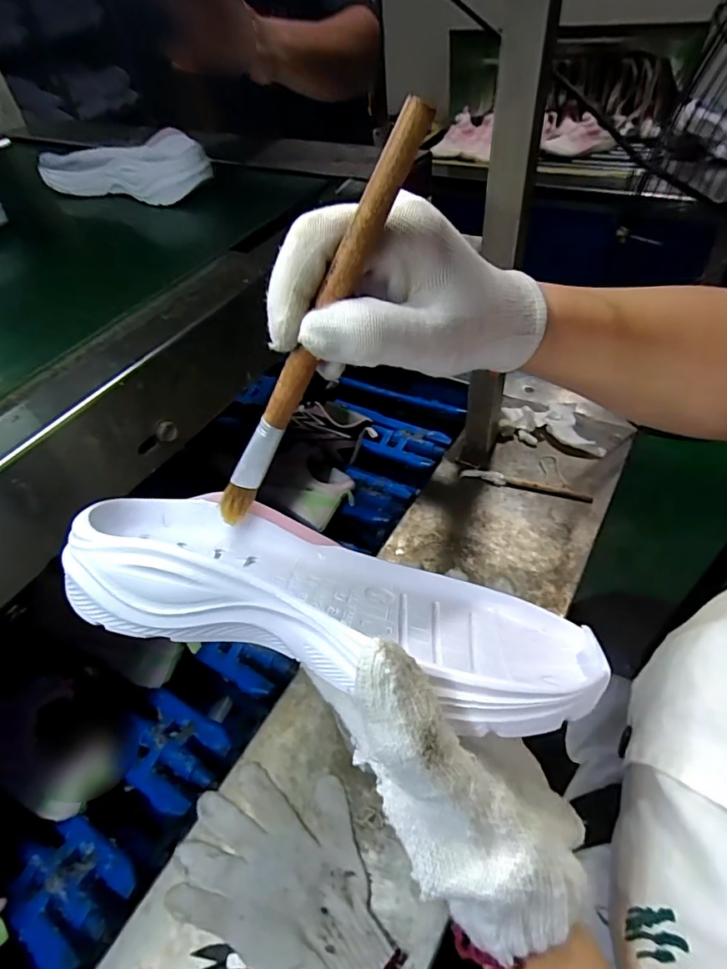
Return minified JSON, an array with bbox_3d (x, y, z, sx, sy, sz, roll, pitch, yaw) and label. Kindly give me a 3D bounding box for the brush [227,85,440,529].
[{"bbox_3d":[-0.025,-0.050,0.208,0.012,0.189,0.006,9,41,-31],"label":"brush"}]

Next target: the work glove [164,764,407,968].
[{"bbox_3d":[-0.061,0.332,0.443,0.200,0.022,0.137,18,53,20],"label":"work glove"}]

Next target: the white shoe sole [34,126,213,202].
[{"bbox_3d":[-0.269,-0.348,0.555,0.225,0.048,0.060,16,52,19],"label":"white shoe sole"}]

